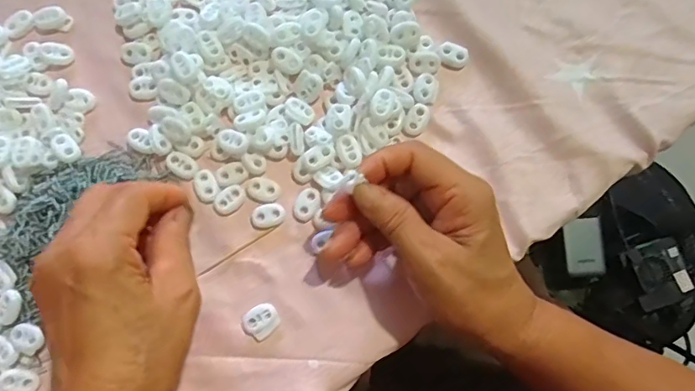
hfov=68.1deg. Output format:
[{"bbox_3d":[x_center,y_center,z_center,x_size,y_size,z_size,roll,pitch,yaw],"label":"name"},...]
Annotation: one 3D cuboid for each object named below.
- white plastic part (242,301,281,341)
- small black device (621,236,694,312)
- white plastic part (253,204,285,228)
[{"bbox_3d":[-0.055,0.080,0.328,0.022,0.005,0.020,-30,80,-6],"label":"white plastic part"},{"bbox_3d":[0.389,0.096,0.640,0.068,0.020,0.076,-20,79,-4],"label":"small black device"},{"bbox_3d":[-0.053,0.013,0.342,0.022,0.004,0.015,-12,79,-2],"label":"white plastic part"}]

